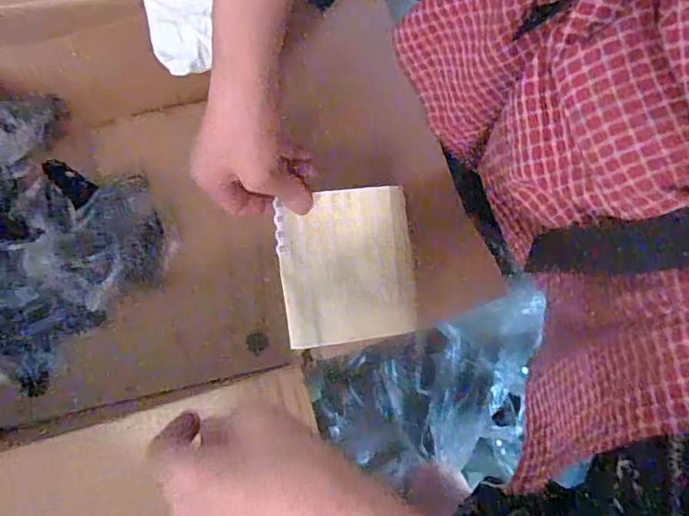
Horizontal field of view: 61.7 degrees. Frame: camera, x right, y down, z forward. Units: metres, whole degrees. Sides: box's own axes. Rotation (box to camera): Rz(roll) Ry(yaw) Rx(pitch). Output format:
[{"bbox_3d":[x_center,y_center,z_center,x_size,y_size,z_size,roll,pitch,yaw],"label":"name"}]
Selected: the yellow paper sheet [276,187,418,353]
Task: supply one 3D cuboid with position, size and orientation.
[{"bbox_3d":[0.003,0.006,0.468,0.108,0.004,0.120,-7,91,-13],"label":"yellow paper sheet"}]

